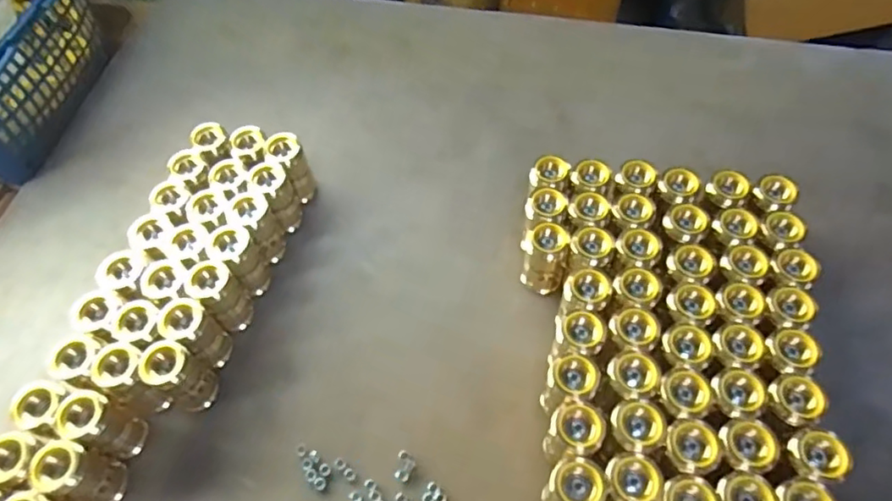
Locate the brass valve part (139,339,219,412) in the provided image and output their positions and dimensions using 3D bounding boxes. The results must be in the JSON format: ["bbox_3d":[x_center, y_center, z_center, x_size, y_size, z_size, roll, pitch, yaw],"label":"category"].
[{"bbox_3d":[-0.189,0.090,0.411,0.031,0.062,0.030,22,61,15],"label":"brass valve part"}]

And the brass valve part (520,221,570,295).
[{"bbox_3d":[0.075,0.008,0.448,0.032,0.062,0.028,7,58,6],"label":"brass valve part"}]

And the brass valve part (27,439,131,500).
[{"bbox_3d":[-0.240,0.150,0.380,0.030,0.061,0.033,16,60,11],"label":"brass valve part"}]

